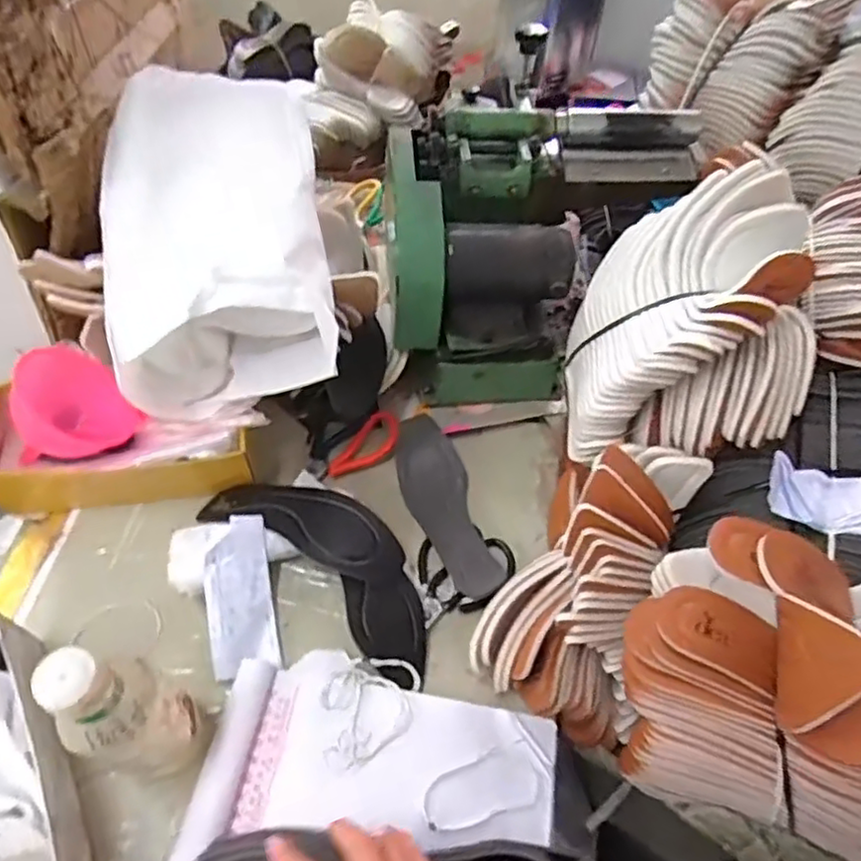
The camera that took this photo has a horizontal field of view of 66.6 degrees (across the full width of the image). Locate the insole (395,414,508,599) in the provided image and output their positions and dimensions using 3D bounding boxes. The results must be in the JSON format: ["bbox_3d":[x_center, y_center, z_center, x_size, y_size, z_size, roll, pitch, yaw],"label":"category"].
[{"bbox_3d":[0.016,0.084,0.750,0.076,0.026,0.234,-13,56,-13],"label":"insole"}]

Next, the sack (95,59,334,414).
[{"bbox_3d":[-0.214,-0.195,0.670,0.197,0.169,0.311,-8,55,-9],"label":"sack"}]

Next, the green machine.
[{"bbox_3d":[0.137,-0.213,0.810,0.361,0.246,0.254,-2,54,-5],"label":"green machine"}]

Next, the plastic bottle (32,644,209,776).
[{"bbox_3d":[-0.233,0.224,0.510,0.062,0.231,0.074,17,55,8],"label":"plastic bottle"}]

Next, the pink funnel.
[{"bbox_3d":[-0.403,-0.025,0.717,0.095,0.127,0.105,-16,38,26],"label":"pink funnel"}]

